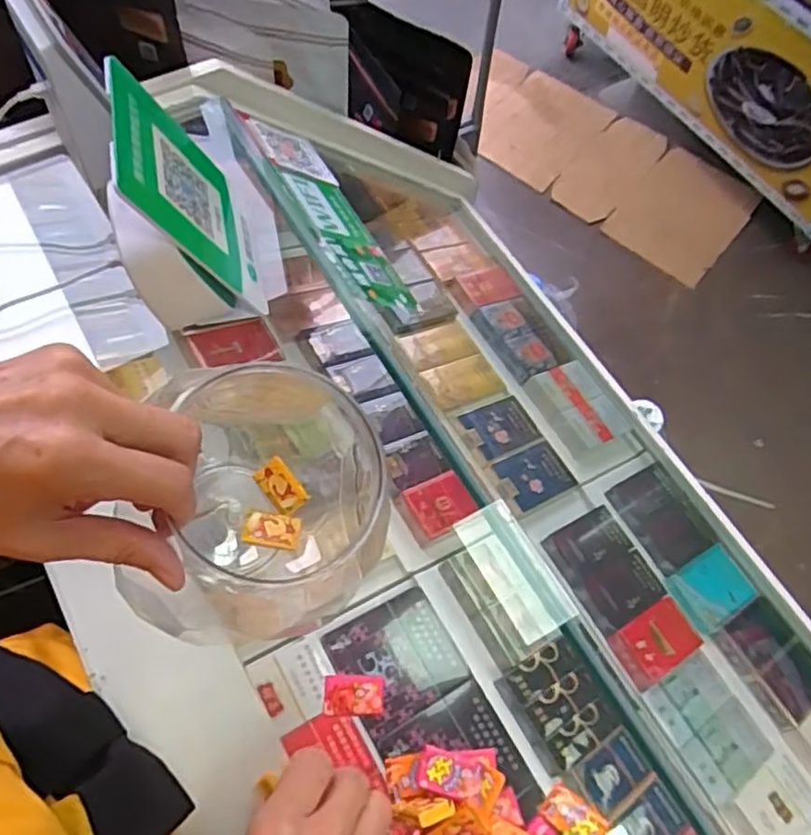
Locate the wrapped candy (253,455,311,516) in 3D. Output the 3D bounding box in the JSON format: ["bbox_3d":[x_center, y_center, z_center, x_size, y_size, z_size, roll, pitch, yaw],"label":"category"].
[{"bbox_3d":[-0.082,0.046,0.440,0.022,0.004,0.035,-39,93,1],"label":"wrapped candy"}]

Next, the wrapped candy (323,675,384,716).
[{"bbox_3d":[-0.031,0.166,0.401,0.035,0.005,0.022,1,65,-3],"label":"wrapped candy"}]

